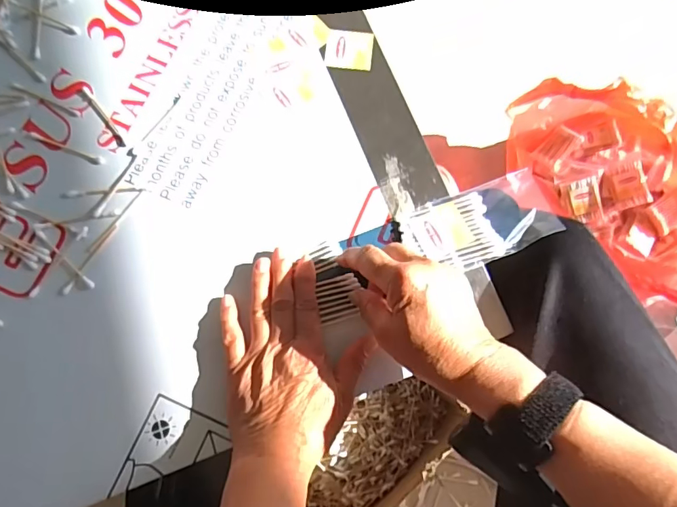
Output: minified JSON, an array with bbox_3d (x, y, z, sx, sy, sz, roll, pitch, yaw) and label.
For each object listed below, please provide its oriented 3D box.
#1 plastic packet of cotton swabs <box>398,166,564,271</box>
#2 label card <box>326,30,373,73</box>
[{"bbox_3d":[0.121,-0.026,0.403,0.126,0.017,0.065,-19,79,-6],"label":"plastic packet of cotton swabs"},{"bbox_3d":[0.011,-0.196,0.447,0.043,0.004,0.042,7,78,0],"label":"label card"}]

